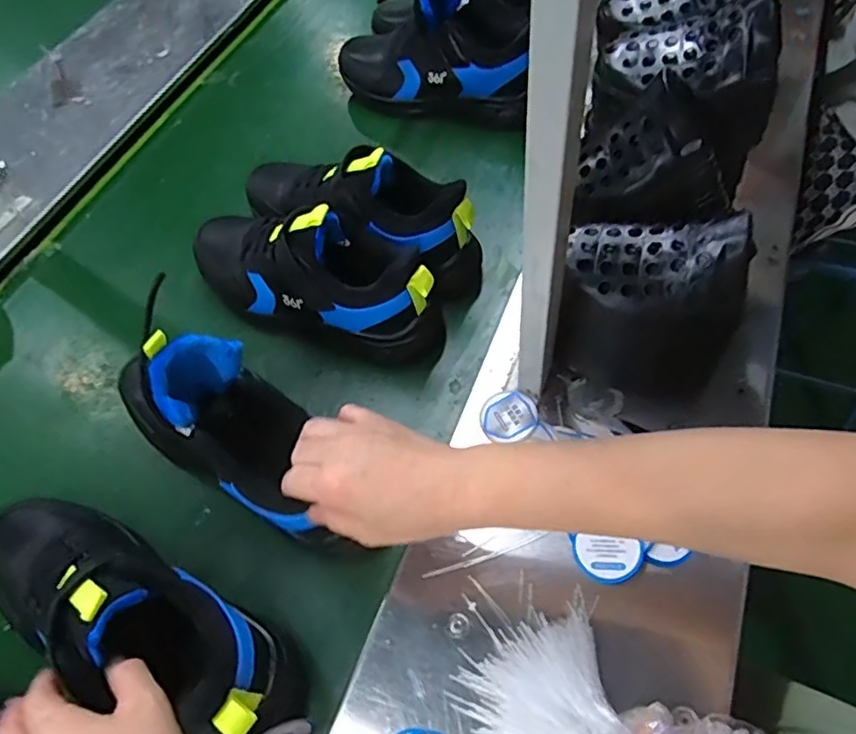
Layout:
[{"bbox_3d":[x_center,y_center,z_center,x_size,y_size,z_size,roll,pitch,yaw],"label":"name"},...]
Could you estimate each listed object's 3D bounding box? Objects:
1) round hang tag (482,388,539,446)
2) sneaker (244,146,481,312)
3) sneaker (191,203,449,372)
[{"bbox_3d":[0.071,0.043,0.516,0.049,0.006,0.049,-9,57,14],"label":"round hang tag"},{"bbox_3d":[-0.077,-0.171,0.611,0.290,0.127,0.091,23,62,15],"label":"sneaker"},{"bbox_3d":[-0.115,-0.093,0.592,0.283,0.153,0.092,18,61,12],"label":"sneaker"}]

